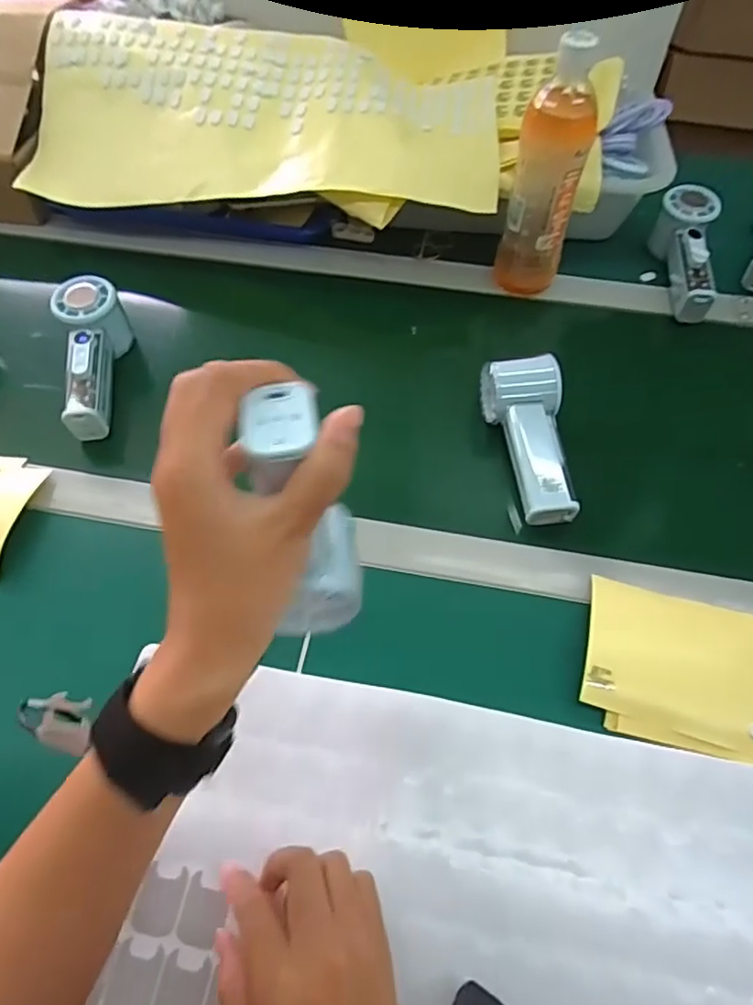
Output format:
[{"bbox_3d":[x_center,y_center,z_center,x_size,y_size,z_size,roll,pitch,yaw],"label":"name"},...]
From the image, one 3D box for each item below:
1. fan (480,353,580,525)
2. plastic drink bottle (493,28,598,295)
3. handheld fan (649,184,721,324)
[{"bbox_3d":[0.130,-0.050,0.503,0.059,0.062,0.141,-4,59,-4],"label":"fan"},{"bbox_3d":[0.157,-0.290,0.547,0.052,0.206,0.053,-23,62,-15],"label":"plastic drink bottle"},{"bbox_3d":[0.327,-0.258,0.627,0.051,0.055,0.157,4,72,1],"label":"handheld fan"}]

